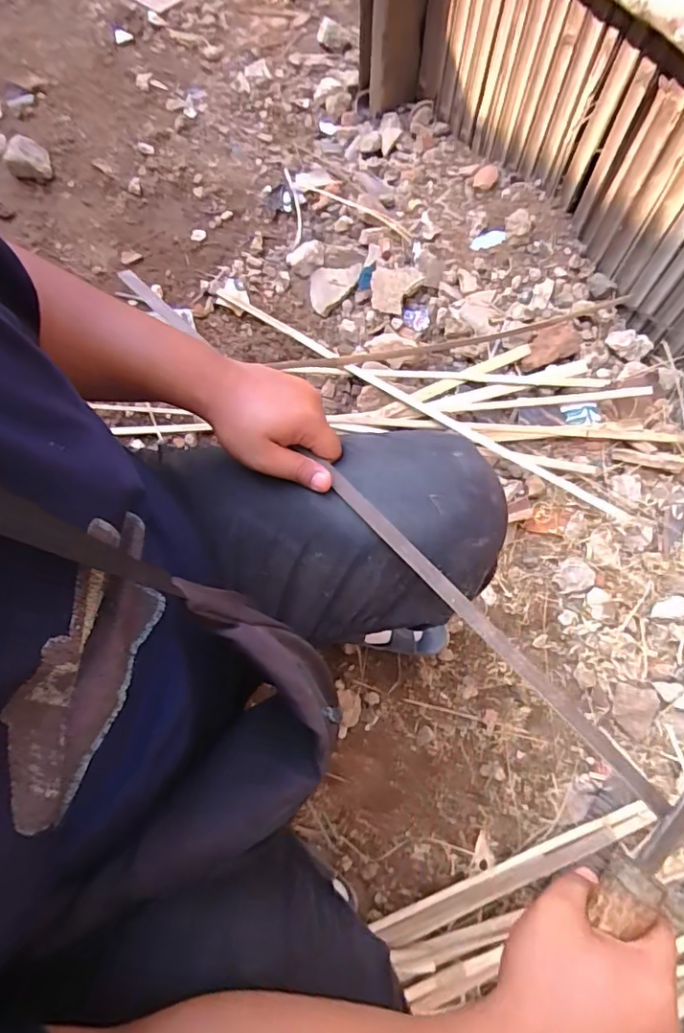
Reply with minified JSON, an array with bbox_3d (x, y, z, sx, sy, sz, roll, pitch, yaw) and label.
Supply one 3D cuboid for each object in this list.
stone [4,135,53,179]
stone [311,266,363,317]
[{"bbox_3d":[-0.674,-0.766,1.151,0.082,0.040,0.096,-24,70,-7],"label":"stone"},{"bbox_3d":[-0.019,-0.443,1.020,0.116,0.013,0.081,-42,69,7],"label":"stone"}]

